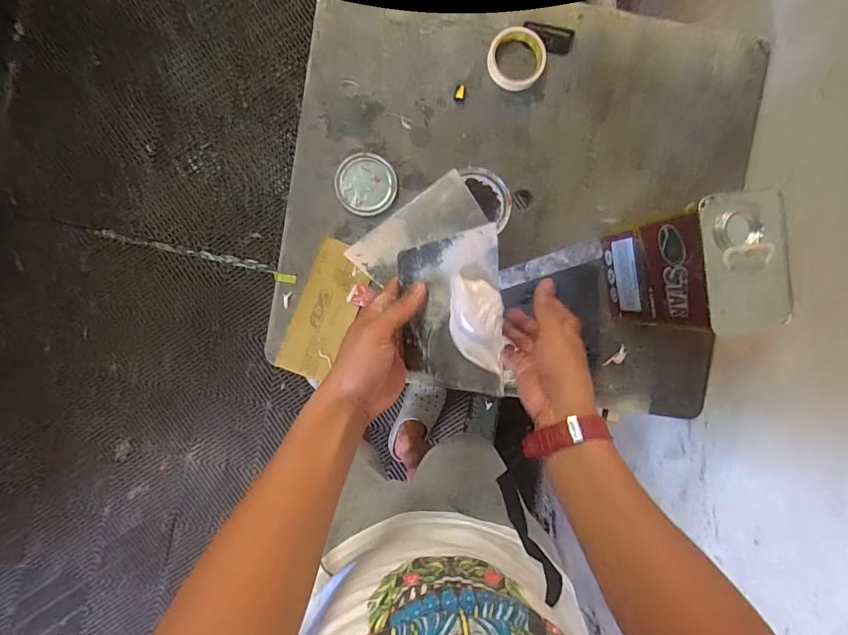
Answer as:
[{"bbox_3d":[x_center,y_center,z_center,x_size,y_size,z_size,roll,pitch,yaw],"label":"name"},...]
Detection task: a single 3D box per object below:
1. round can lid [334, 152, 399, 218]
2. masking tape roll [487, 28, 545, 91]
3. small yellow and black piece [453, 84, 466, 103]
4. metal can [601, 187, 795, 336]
[{"bbox_3d":[-0.095,-0.219,0.716,0.099,0.012,0.097,0,92,-3],"label":"round can lid"},{"bbox_3d":[0.154,-0.429,0.719,0.093,0.019,0.093,0,92,-3],"label":"masking tape roll"},{"bbox_3d":[0.061,-0.373,0.721,0.019,0.004,0.029,12,91,-3],"label":"small yellow and black piece"},{"bbox_3d":[0.371,-0.067,0.636,0.105,0.258,0.162,-8,92,-3],"label":"metal can"}]

